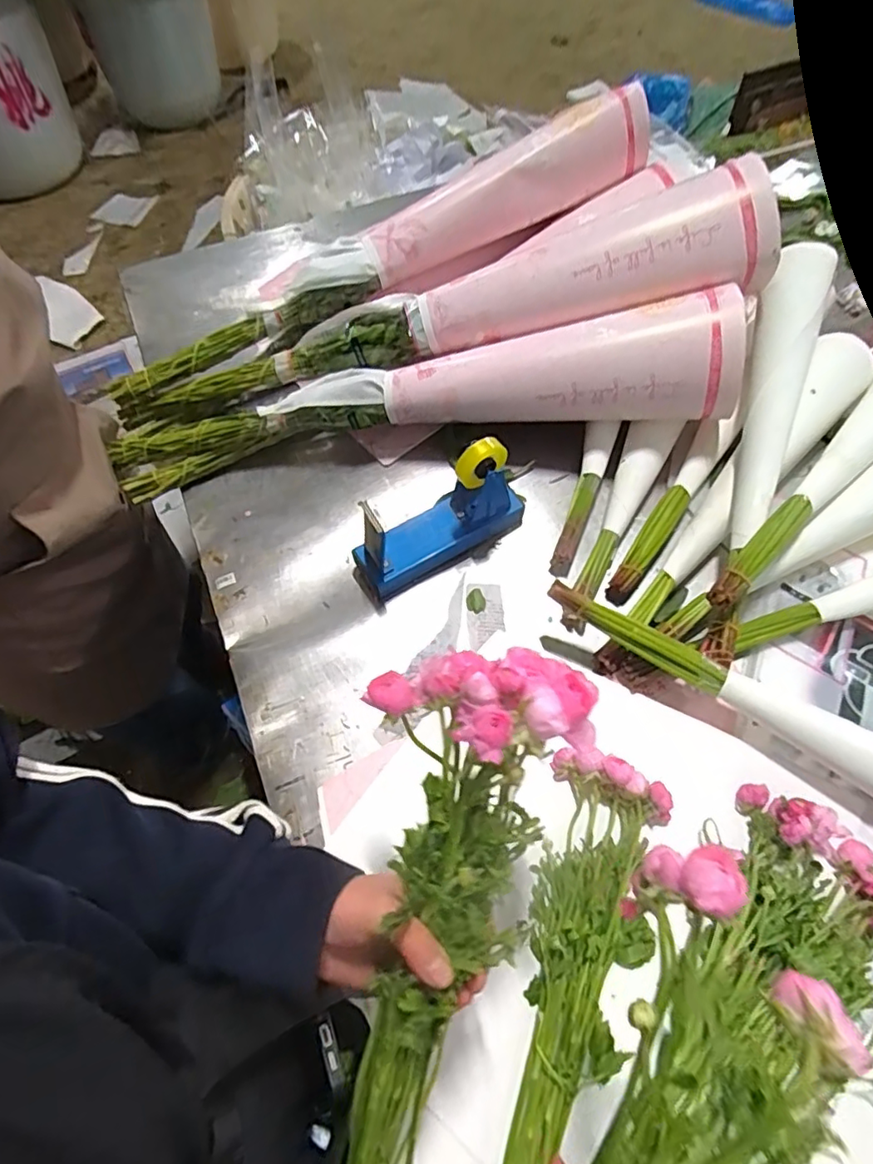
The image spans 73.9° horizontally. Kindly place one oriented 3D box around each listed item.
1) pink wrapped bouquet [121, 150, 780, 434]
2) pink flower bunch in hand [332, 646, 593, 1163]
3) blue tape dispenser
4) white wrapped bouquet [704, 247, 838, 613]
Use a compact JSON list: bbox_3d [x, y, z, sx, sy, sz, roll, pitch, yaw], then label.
[{"bbox_3d":[-0.019,-0.319,0.715,0.824,0.084,0.107,-14,61,8],"label":"pink wrapped bouquet"},{"bbox_3d":[-0.026,0.250,0.324,0.117,0.085,0.440,14,93,10],"label":"pink flower bunch in hand"},{"bbox_3d":[0.001,-0.077,0.644,0.211,0.142,0.066,-29,64,-13],"label":"blue tape dispenser"},{"bbox_3d":[0.375,-0.195,0.644,0.079,0.077,0.429,17,75,11],"label":"white wrapped bouquet"}]

